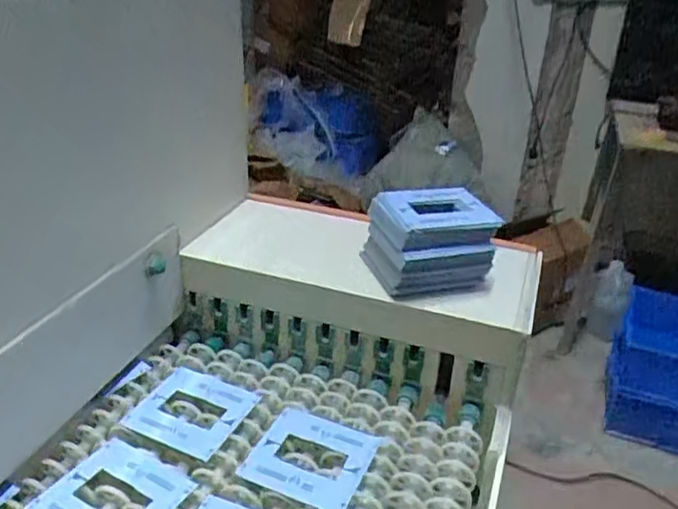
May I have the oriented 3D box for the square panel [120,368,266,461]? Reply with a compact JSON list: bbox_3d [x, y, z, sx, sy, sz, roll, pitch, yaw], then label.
[{"bbox_3d":[-0.158,0.162,0.656,0.117,0.009,0.106,14,29,17],"label":"square panel"}]

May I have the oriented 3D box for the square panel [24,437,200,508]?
[{"bbox_3d":[-0.201,0.213,0.553,0.114,0.005,0.104,18,31,23],"label":"square panel"}]

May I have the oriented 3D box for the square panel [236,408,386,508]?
[{"bbox_3d":[-0.025,0.198,0.610,0.106,0.009,0.109,15,30,19],"label":"square panel"}]

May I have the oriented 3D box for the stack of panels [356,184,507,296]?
[{"bbox_3d":[0.108,-0.019,0.728,0.131,0.081,0.120,-4,29,-16],"label":"stack of panels"}]

